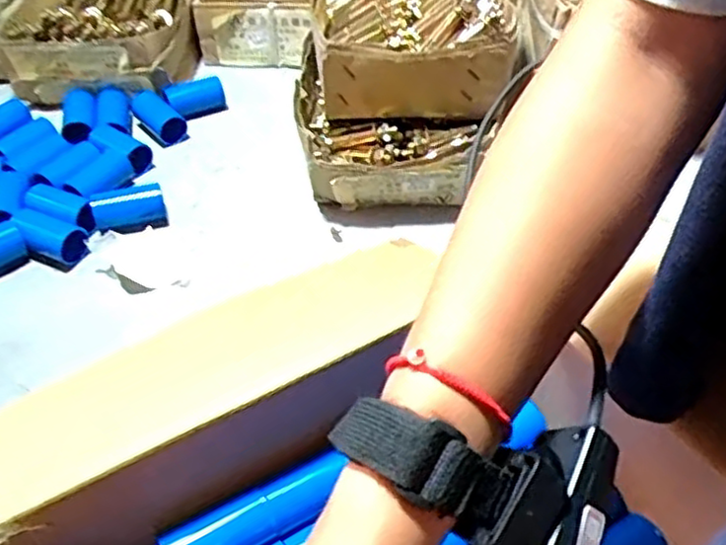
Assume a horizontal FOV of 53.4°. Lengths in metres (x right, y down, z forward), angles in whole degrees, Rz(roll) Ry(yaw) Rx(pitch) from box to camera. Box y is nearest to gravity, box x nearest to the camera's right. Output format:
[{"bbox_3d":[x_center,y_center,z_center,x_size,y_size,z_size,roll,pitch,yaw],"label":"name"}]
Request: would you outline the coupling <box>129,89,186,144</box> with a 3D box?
[{"bbox_3d":[-0.187,-0.145,0.662,0.062,0.026,0.028,40,55,17],"label":"coupling"}]

